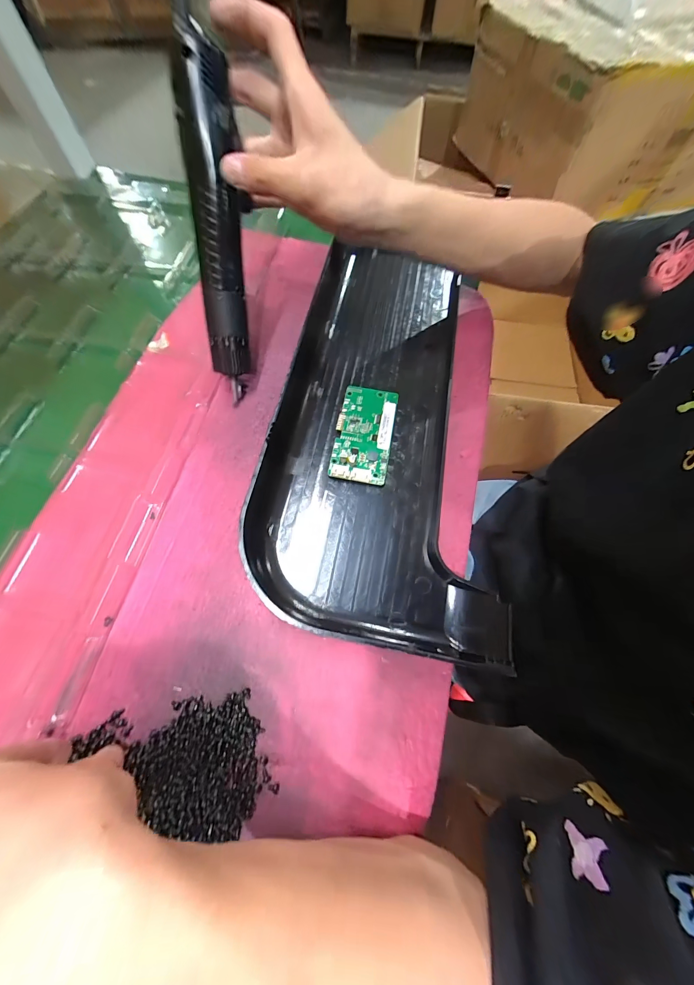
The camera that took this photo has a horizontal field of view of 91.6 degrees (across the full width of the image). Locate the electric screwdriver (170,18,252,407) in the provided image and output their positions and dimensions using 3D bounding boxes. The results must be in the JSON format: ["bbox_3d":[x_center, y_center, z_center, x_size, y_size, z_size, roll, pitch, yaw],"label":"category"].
[{"bbox_3d":[-0.097,-0.188,0.262,0.034,0.215,0.032,3,27,1],"label":"electric screwdriver"}]

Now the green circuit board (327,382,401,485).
[{"bbox_3d":[0.016,-0.053,0.297,0.048,0.009,0.094,10,67,4],"label":"green circuit board"}]

